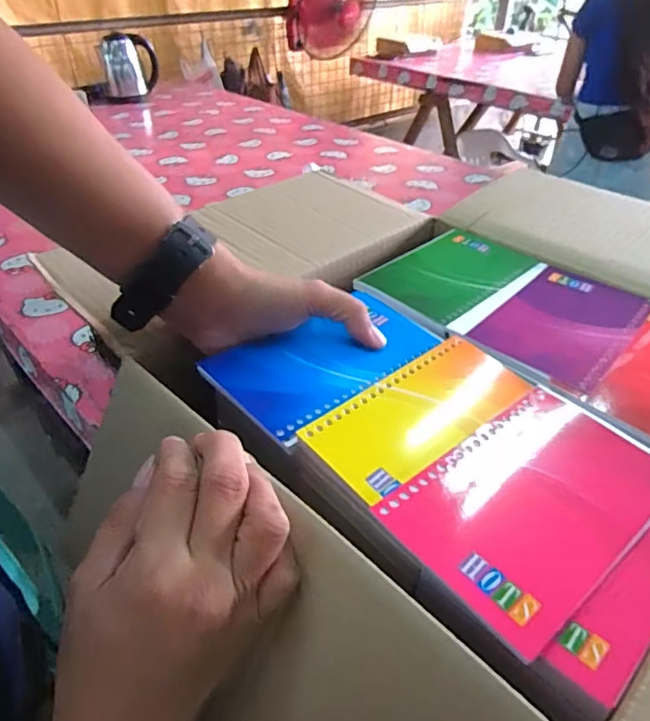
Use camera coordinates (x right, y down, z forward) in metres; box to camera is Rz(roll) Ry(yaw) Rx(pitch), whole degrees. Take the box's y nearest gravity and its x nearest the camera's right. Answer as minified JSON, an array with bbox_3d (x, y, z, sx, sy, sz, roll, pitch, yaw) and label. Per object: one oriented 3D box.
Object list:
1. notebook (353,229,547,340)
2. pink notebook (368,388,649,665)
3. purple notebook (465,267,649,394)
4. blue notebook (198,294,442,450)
[{"bbox_3d":[0.095,-0.063,0.401,0.092,0.006,0.136,30,47,32],"label":"notebook"},{"bbox_3d":[0.095,0.060,0.243,0.129,0.007,0.077,-26,45,-30],"label":"pink notebook"},{"bbox_3d":[0.159,-0.027,0.356,0.076,0.004,0.125,30,47,32],"label":"purple notebook"},{"bbox_3d":[0.001,-0.003,0.321,0.126,0.006,0.079,-29,47,-33],"label":"blue notebook"}]

